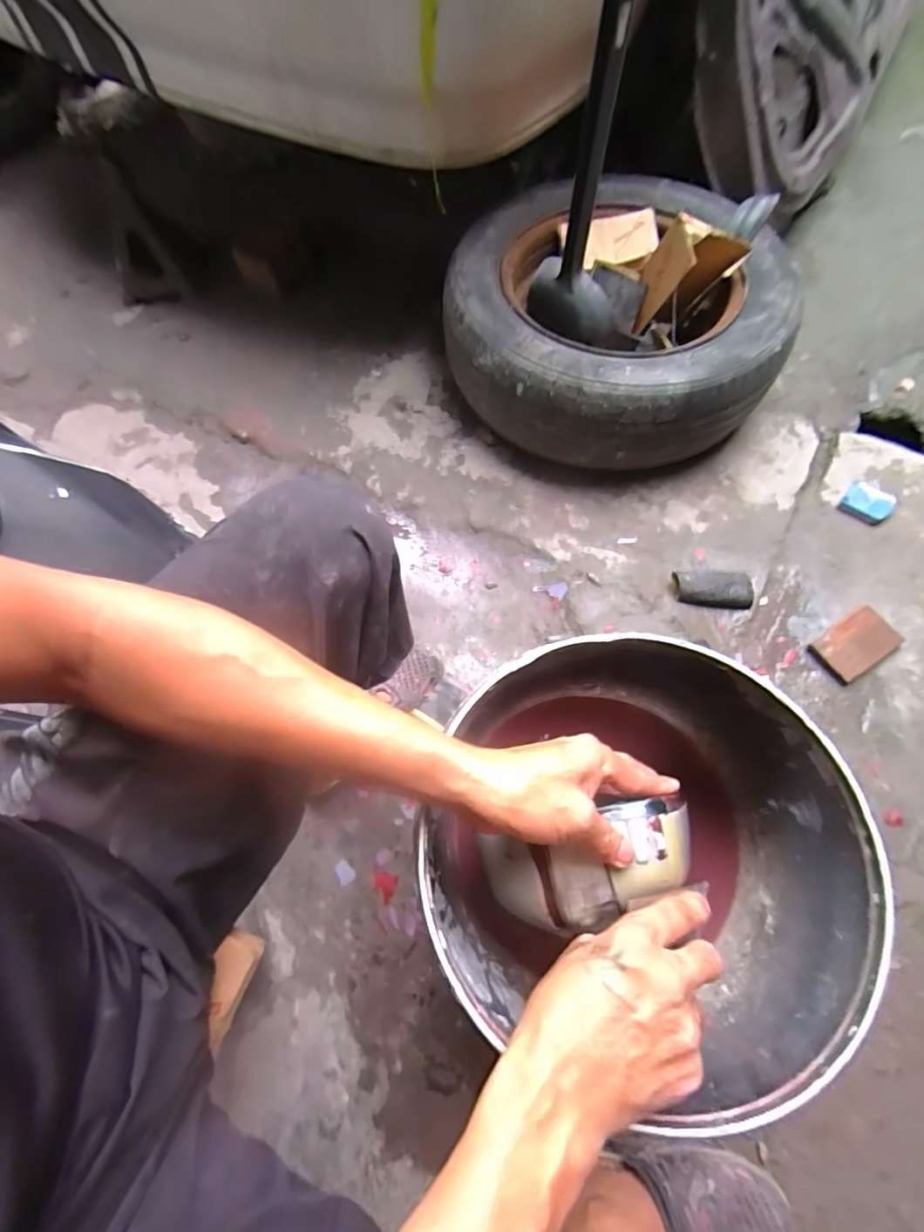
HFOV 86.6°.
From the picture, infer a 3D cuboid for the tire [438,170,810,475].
[{"bbox_3d":[0.269,-0.542,0.870,0.554,0.155,0.550,20,72,11],"label":"tire"}]

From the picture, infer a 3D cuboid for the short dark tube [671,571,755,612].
[{"bbox_3d":[0.398,-0.042,0.772,0.121,0.033,0.051,3,70,5],"label":"short dark tube"}]

